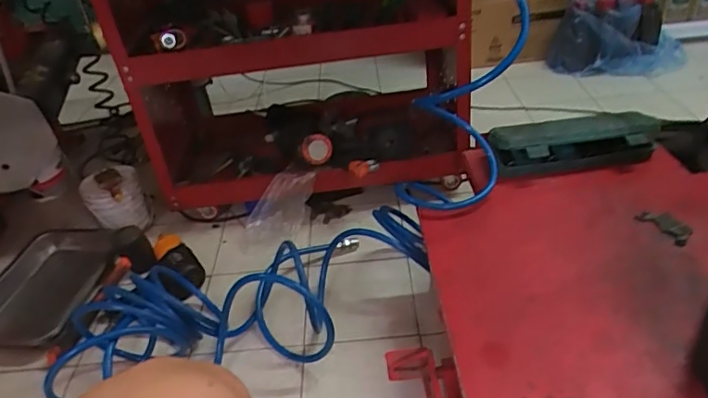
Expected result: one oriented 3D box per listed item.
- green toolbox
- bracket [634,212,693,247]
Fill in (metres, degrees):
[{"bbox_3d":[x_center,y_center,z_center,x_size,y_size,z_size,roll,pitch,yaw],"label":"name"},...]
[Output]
[{"bbox_3d":[0.394,-0.096,0.976,0.289,0.072,0.099,-4,35,5],"label":"green toolbox"},{"bbox_3d":[0.477,0.042,0.829,0.047,0.013,0.080,-20,36,-17],"label":"bracket"}]

